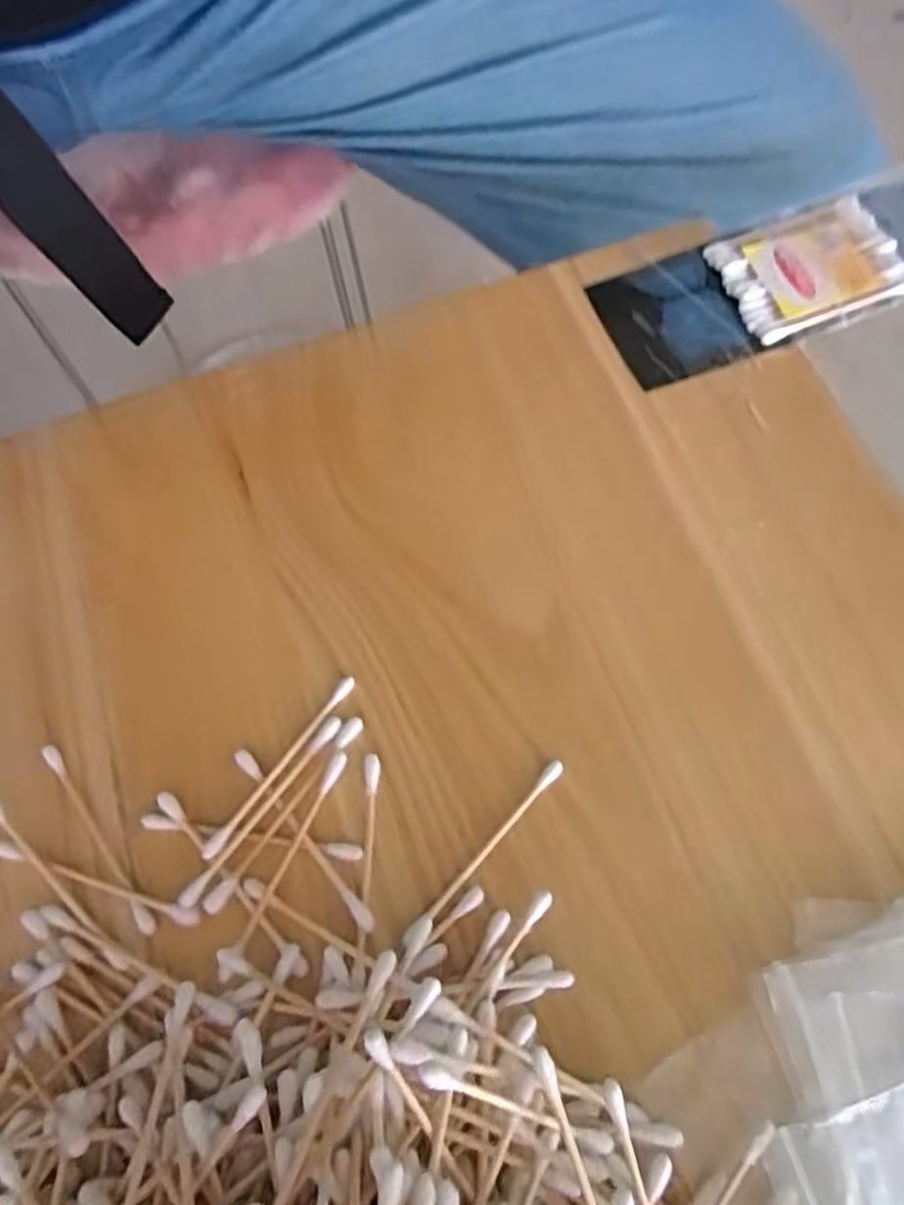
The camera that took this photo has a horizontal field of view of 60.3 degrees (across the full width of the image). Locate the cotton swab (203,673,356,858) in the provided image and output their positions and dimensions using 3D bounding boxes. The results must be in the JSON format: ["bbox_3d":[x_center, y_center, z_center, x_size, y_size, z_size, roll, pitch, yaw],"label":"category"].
[{"bbox_3d":[-0.055,0.052,0.253,0.005,0.007,0.071,33,72,15],"label":"cotton swab"}]

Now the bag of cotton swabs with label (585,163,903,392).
[{"bbox_3d":[0.149,-0.140,0.325,0.175,0.010,0.063,-23,67,-7],"label":"bag of cotton swabs with label"}]

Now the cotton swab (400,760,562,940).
[{"bbox_3d":[0.010,0.076,0.242,0.005,0.004,0.070,40,74,18],"label":"cotton swab"}]

